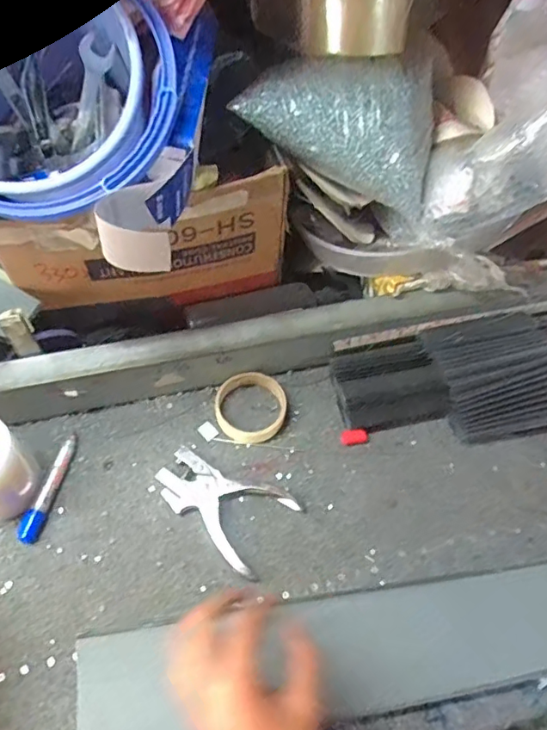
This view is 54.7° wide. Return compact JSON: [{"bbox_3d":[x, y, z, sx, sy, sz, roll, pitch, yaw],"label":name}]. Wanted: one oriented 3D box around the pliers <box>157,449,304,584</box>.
[{"bbox_3d":[-0.060,0.155,0.583,0.151,0.024,0.097,26,61,12],"label":"pliers"}]

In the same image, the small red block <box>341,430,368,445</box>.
[{"bbox_3d":[0.098,0.087,0.642,0.031,0.016,0.016,1,59,-3],"label":"small red block"}]

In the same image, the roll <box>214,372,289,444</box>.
[{"bbox_3d":[-0.027,0.052,0.648,0.089,0.023,0.083,1,59,-2],"label":"roll"}]

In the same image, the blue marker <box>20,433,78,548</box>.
[{"bbox_3d":[-0.248,0.134,0.589,0.022,0.016,0.125,13,59,4],"label":"blue marker"}]

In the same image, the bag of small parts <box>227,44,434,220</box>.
[{"bbox_3d":[0.072,-0.269,0.587,0.213,0.109,0.132,5,58,0],"label":"bag of small parts"}]

